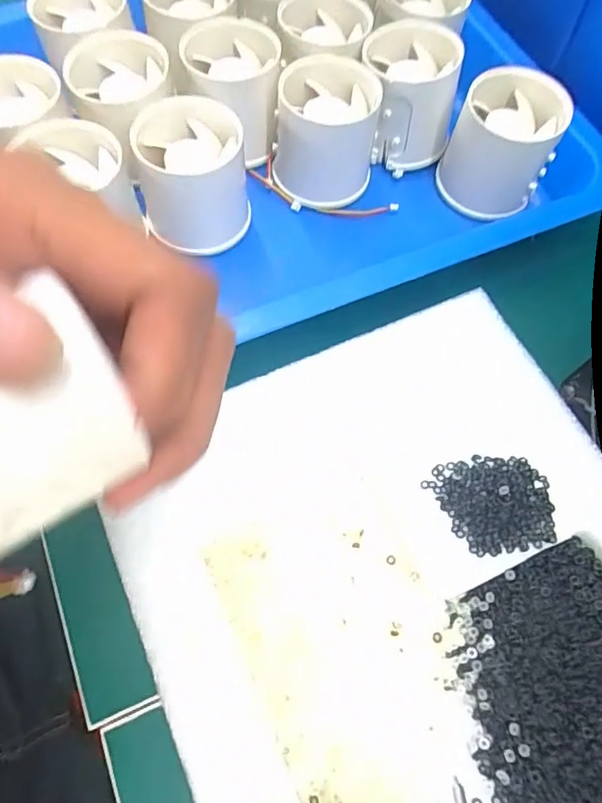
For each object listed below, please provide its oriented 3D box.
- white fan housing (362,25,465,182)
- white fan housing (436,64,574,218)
[{"bbox_3d":[0.059,-0.171,0.299,0.044,0.051,0.057,-7,67,-6],"label":"white fan housing"},{"bbox_3d":[0.108,-0.140,0.290,0.052,0.052,0.053,21,67,7],"label":"white fan housing"}]

